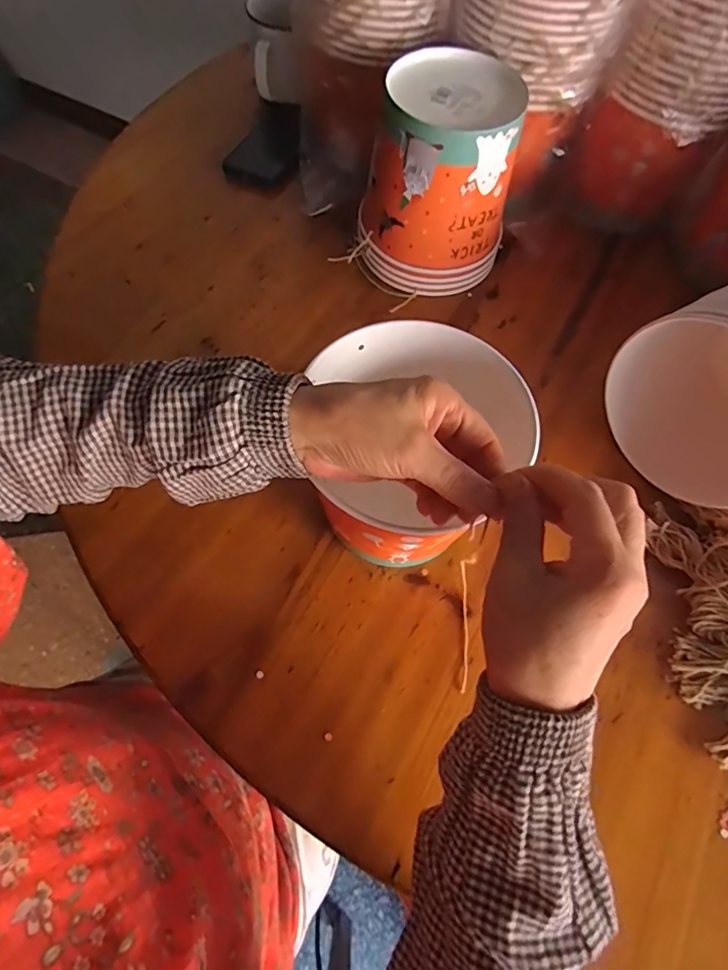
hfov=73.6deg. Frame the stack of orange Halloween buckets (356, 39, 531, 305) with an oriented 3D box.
[{"bbox_3d":[0.075,-0.311,0.506,0.155,0.166,0.134,10,66,2],"label":"stack of orange Halloween buckets"}]

